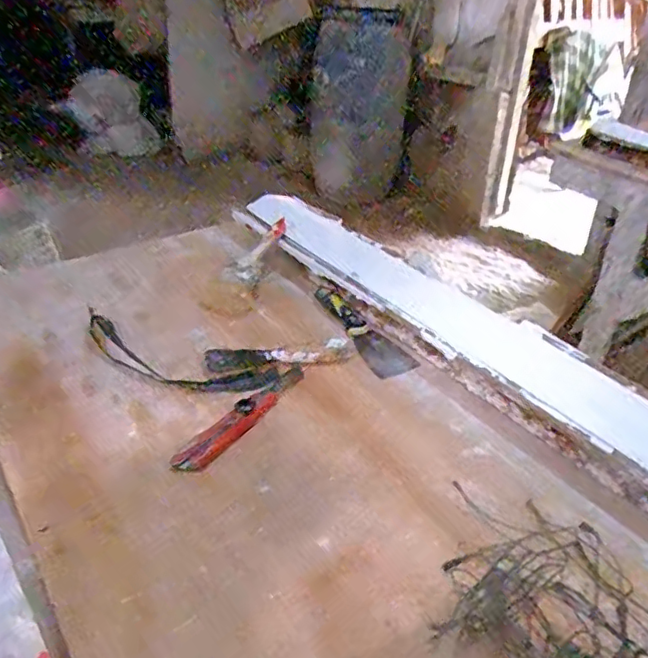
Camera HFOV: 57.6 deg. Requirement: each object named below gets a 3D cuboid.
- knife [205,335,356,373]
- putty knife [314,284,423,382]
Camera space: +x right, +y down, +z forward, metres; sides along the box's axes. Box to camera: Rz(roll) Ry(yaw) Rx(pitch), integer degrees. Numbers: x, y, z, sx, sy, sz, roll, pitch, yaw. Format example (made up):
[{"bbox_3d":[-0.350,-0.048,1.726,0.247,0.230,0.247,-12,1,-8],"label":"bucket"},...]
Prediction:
[{"bbox_3d":[-0.052,0.030,0.711,0.175,0.019,0.038,-5,34,-10],"label":"knife"},{"bbox_3d":[0.046,-0.002,0.759,0.052,0.025,0.194,-15,37,-24],"label":"putty knife"}]

